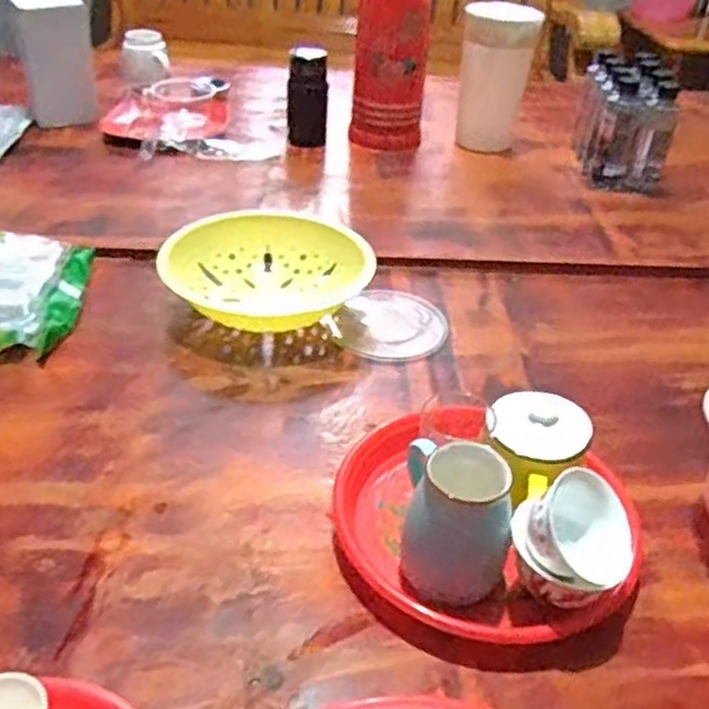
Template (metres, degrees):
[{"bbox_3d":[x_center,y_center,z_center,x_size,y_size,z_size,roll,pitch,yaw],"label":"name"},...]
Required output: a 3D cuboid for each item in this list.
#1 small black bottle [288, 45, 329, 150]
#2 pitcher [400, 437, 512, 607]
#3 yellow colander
[{"bbox_3d":[-0.080,-0.439,1.298,0.064,0.157,0.060,1,36,-3],"label":"small black bottle"},{"bbox_3d":[0.078,0.129,0.580,0.075,0.113,0.093,6,36,4],"label":"pitcher"},{"bbox_3d":[-0.112,-0.120,0.949,0.240,0.069,0.209,-3,36,-8],"label":"yellow colander"}]

